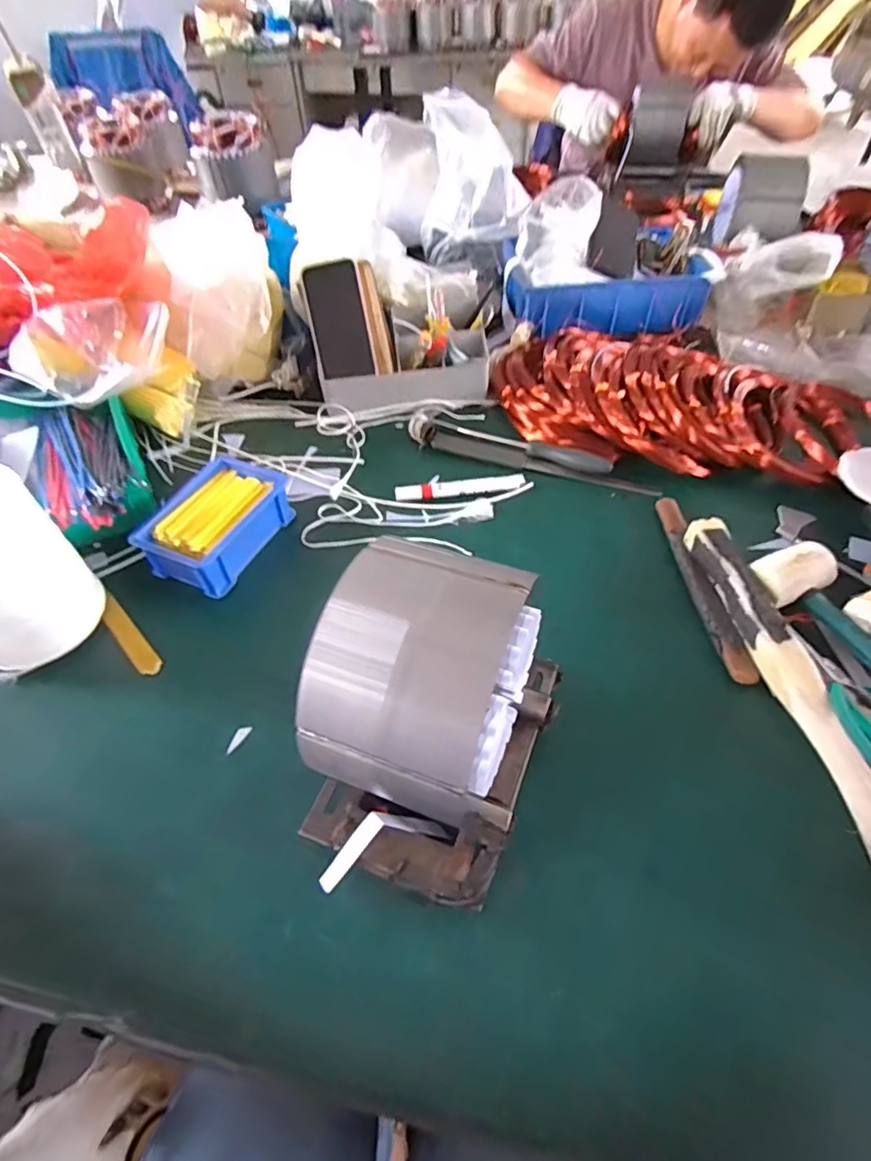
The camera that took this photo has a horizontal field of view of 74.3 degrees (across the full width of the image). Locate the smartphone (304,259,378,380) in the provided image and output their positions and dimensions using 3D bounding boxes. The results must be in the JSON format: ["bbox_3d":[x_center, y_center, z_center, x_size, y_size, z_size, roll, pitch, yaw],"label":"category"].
[{"bbox_3d":[-0.120,-0.327,0.725,0.068,0.136,0.009,-7,15,9],"label":"smartphone"}]

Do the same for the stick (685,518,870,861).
[{"bbox_3d":[0.289,0.072,0.469,0.035,0.031,0.323,-8,50,-4],"label":"stick"}]

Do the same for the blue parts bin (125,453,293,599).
[{"bbox_3d":[-0.229,-0.062,0.616,0.101,0.055,0.156,21,54,18],"label":"blue parts bin"}]

